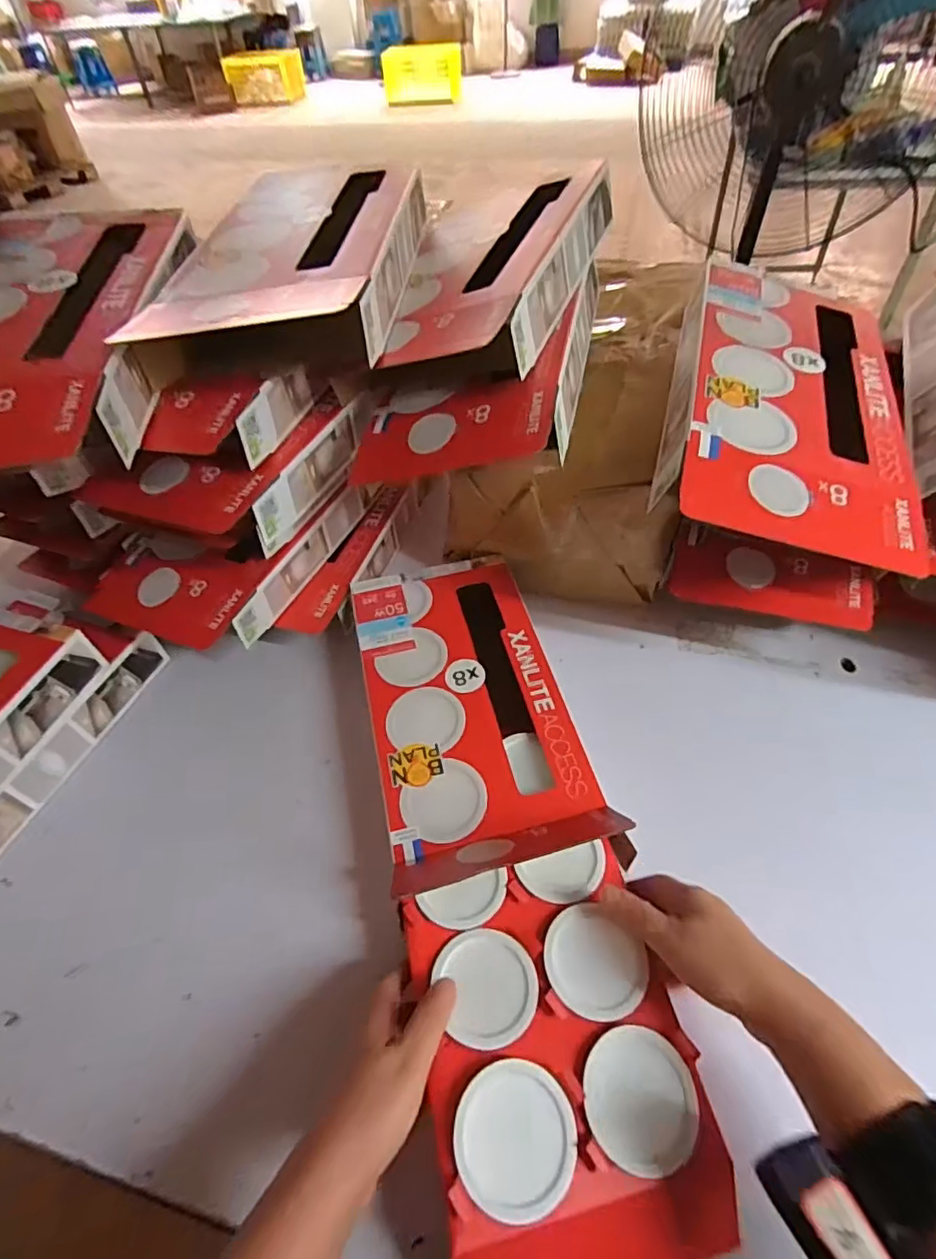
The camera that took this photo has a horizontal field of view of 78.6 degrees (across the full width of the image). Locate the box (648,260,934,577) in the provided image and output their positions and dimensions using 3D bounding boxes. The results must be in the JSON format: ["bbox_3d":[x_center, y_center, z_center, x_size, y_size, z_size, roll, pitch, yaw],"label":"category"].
[{"bbox_3d":[0.288,-0.217,0.513,0.194,0.057,0.387,13,54,14],"label":"box"}]

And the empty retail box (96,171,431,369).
[{"bbox_3d":[-0.151,-0.335,0.516,0.193,0.053,0.371,2,52,5],"label":"empty retail box"}]

